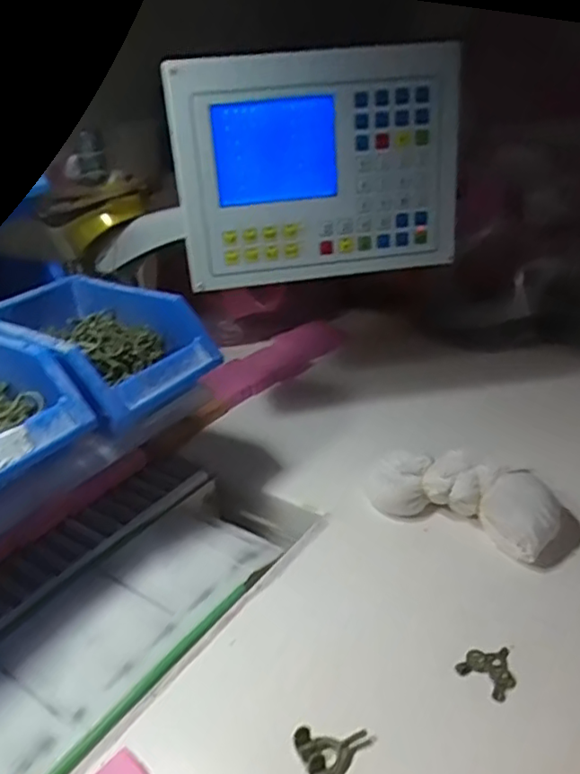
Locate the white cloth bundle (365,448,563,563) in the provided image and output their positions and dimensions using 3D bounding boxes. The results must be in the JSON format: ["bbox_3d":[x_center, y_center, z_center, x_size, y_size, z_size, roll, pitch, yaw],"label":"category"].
[{"bbox_3d":[0.144,0.088,0.518,0.157,0.050,0.073,15,34,30],"label":"white cloth bundle"}]

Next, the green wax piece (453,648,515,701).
[{"bbox_3d":[0.130,0.180,0.399,0.032,0.008,0.034,22,38,39],"label":"green wax piece"}]

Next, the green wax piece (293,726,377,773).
[{"bbox_3d":[0.022,0.208,0.358,0.035,0.009,0.043,20,37,36],"label":"green wax piece"}]

